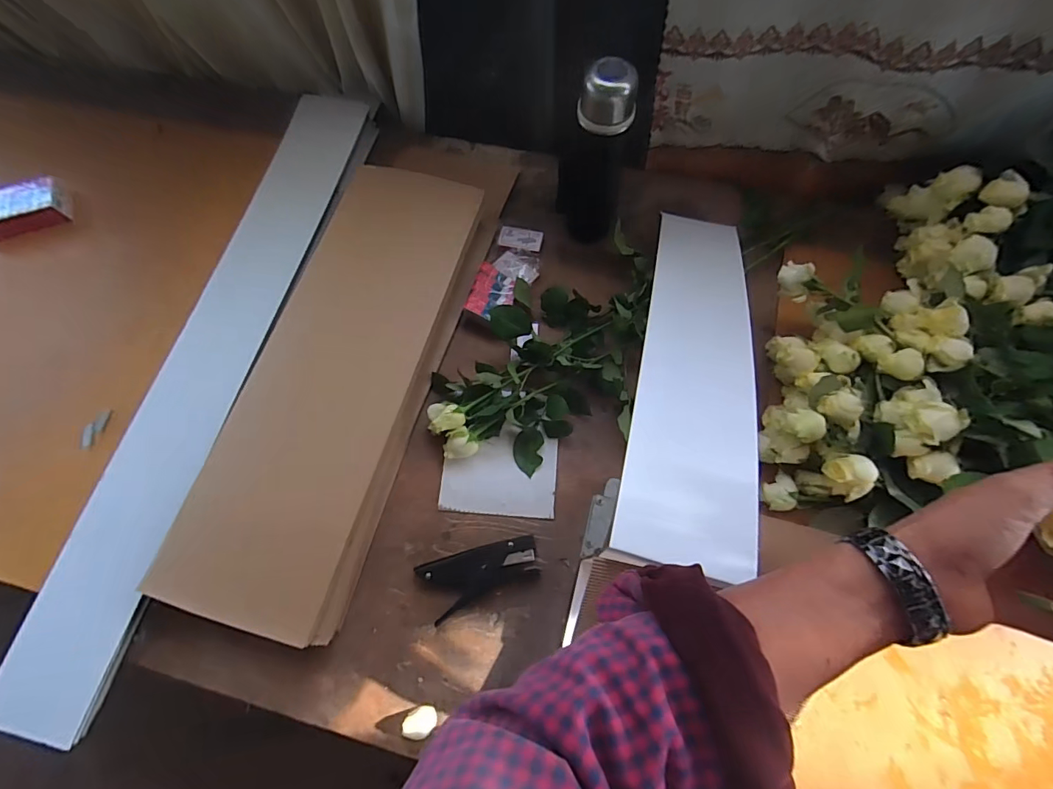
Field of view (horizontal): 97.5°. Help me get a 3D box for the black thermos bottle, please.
[{"bbox_3d":[0.094,-0.327,0.650,0.090,0.250,0.087,-1,70,1],"label":"black thermos bottle"}]

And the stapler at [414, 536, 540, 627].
[{"bbox_3d":[-0.056,0.229,0.584,0.146,0.026,0.067,-17,71,-4],"label":"stapler"}]

